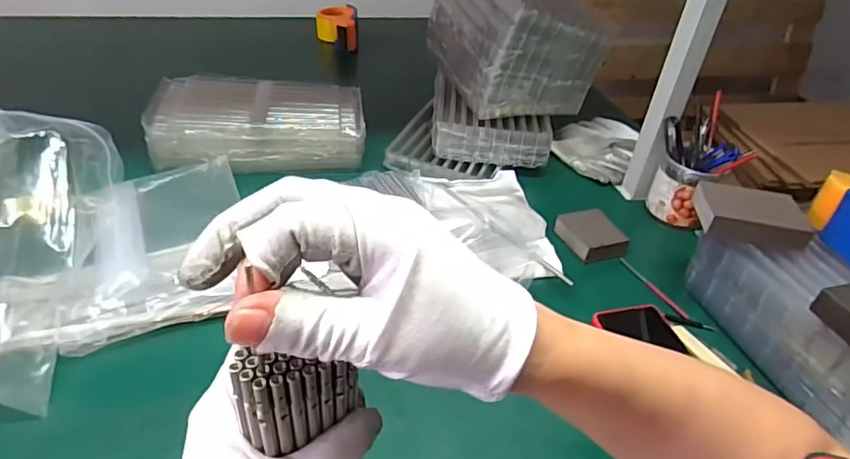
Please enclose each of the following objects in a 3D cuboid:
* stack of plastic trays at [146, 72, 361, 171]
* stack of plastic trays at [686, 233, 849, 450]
[{"bbox_3d":[-0.239,-0.159,0.813,0.286,0.069,0.165,-1,39,-10],"label":"stack of plastic trays"},{"bbox_3d":[0.429,0.102,0.548,0.179,0.100,0.285,-9,41,-19],"label":"stack of plastic trays"}]

